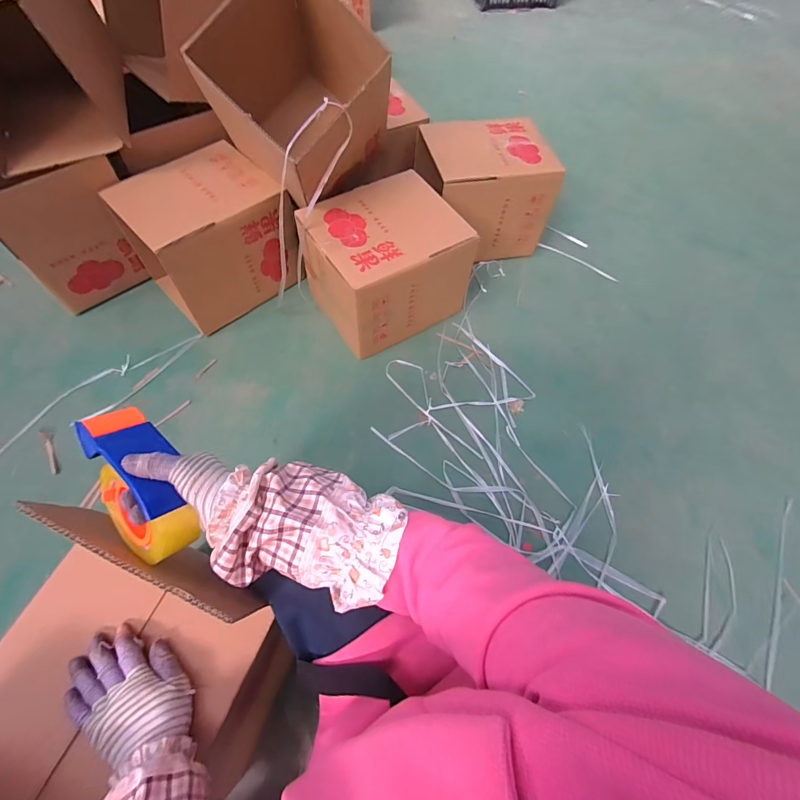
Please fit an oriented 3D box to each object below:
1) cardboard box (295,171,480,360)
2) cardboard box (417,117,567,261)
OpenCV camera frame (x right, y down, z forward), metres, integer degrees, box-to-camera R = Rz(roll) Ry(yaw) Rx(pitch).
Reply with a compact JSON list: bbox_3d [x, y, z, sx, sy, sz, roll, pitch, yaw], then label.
[{"bbox_3d":[-0.040,-0.361,1.087,0.355,0.265,0.305,-31,66,-16],"label":"cardboard box"},{"bbox_3d":[0.251,-0.650,1.265,0.350,0.274,0.301,-10,62,-6],"label":"cardboard box"}]

